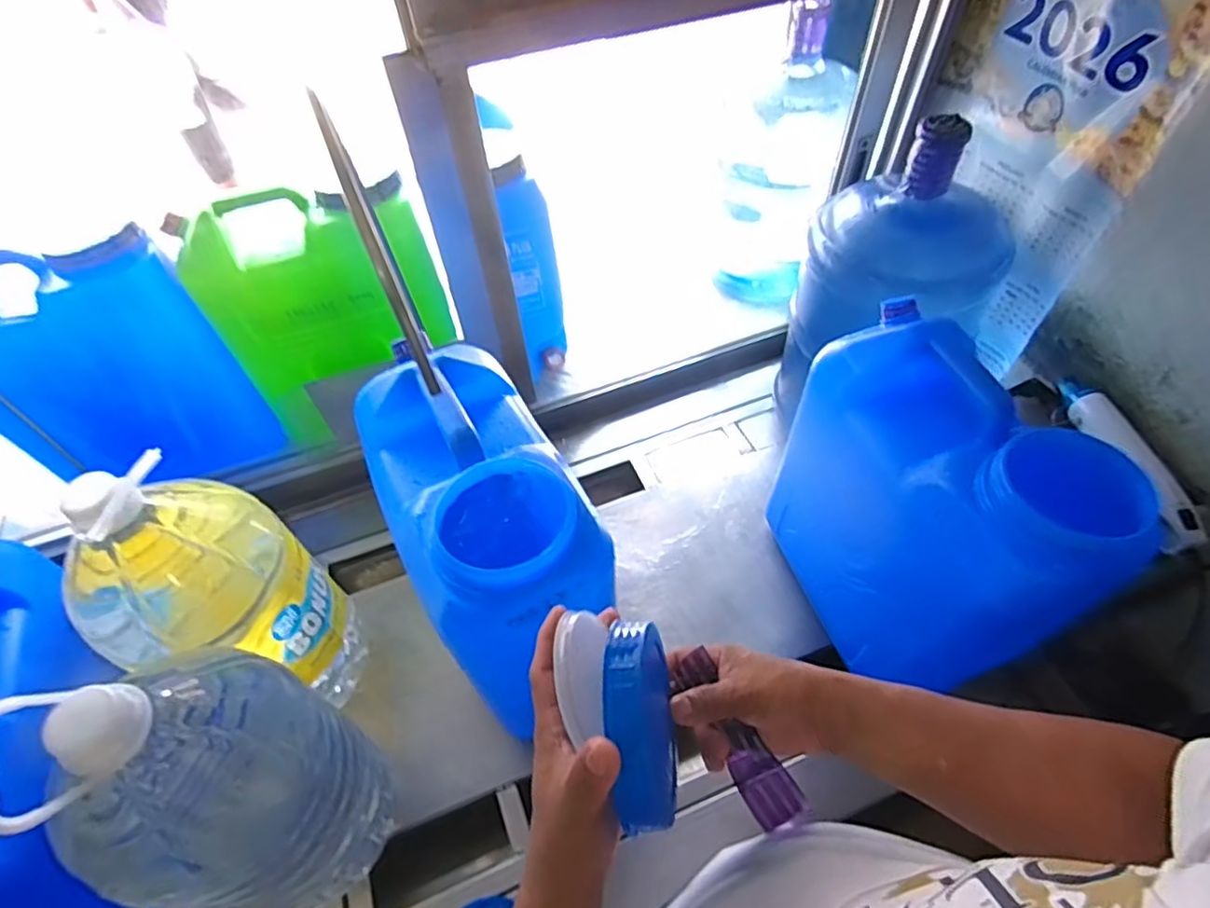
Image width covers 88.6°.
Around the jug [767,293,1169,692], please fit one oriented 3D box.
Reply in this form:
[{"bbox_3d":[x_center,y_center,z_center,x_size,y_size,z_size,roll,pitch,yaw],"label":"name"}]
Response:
[{"bbox_3d":[0.346,0.068,0.698,0.173,0.353,0.315,-11,53,-5],"label":"jug"}]

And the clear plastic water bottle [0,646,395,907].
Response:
[{"bbox_3d":[-0.329,0.302,0.575,0.167,0.412,0.145,-39,60,-23],"label":"clear plastic water bottle"}]

